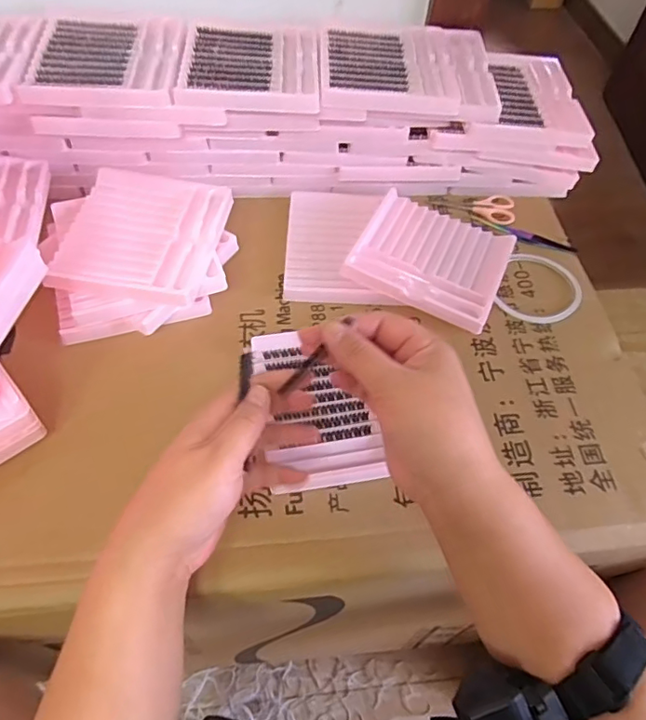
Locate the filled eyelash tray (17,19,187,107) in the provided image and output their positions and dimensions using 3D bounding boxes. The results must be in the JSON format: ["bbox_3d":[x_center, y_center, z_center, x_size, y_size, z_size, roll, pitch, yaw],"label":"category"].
[{"bbox_3d":[-0.204,-0.289,0.517,0.133,0.013,0.135,-2,56,-5],"label":"filled eyelash tray"}]

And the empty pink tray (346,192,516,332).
[{"bbox_3d":[0.108,-0.102,0.537,0.141,0.022,0.140,23,57,11],"label":"empty pink tray"}]

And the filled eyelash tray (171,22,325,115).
[{"bbox_3d":[-0.070,-0.294,0.536,0.131,0.016,0.147,1,56,-4],"label":"filled eyelash tray"}]

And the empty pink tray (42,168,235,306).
[{"bbox_3d":[-0.163,-0.117,0.493,0.131,0.013,0.144,10,56,3],"label":"empty pink tray"}]

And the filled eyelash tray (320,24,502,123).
[{"bbox_3d":[0.087,-0.300,0.552,0.177,0.020,0.146,1,59,-5],"label":"filled eyelash tray"}]

